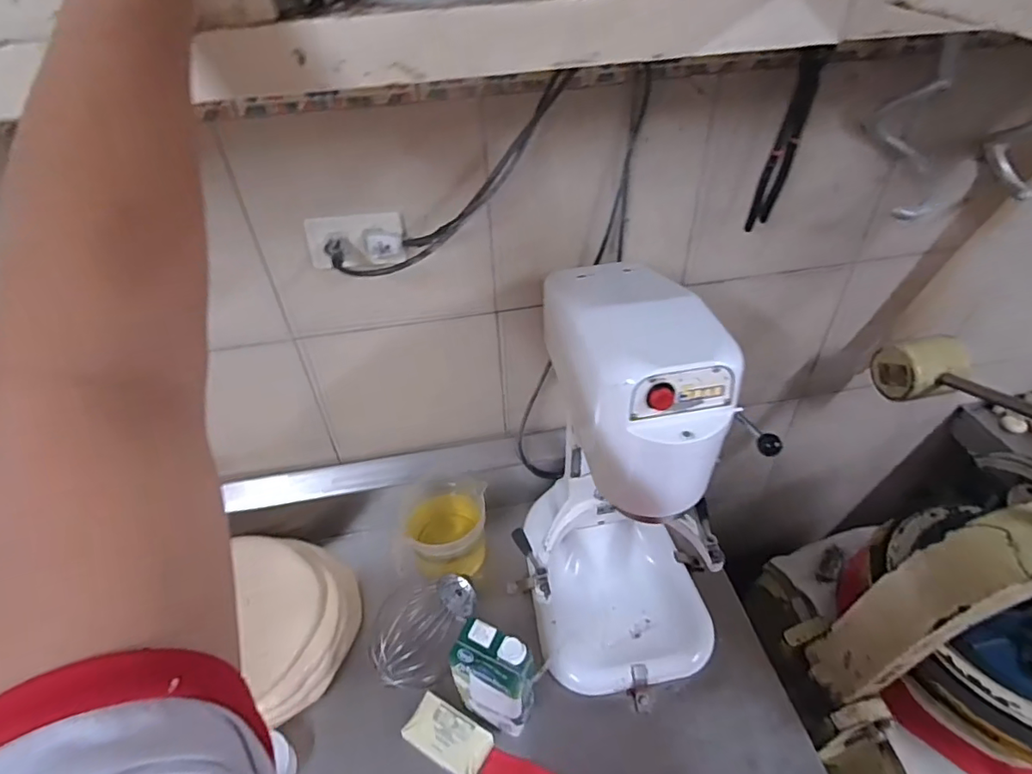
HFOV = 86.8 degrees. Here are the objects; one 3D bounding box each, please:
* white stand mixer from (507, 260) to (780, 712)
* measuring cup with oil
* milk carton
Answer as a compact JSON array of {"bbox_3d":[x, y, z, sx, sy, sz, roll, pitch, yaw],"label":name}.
[{"bbox_3d":[0.157,0.125,0.762,0.297,0.558,0.374,2,42,6],"label":"white stand mixer"},{"bbox_3d":[-0.128,0.254,0.948,0.138,0.142,0.176,31,52,32],"label":"measuring cup with oil"},{"bbox_3d":[-0.027,0.397,0.735,0.093,0.188,0.062,20,47,24],"label":"milk carton"}]

